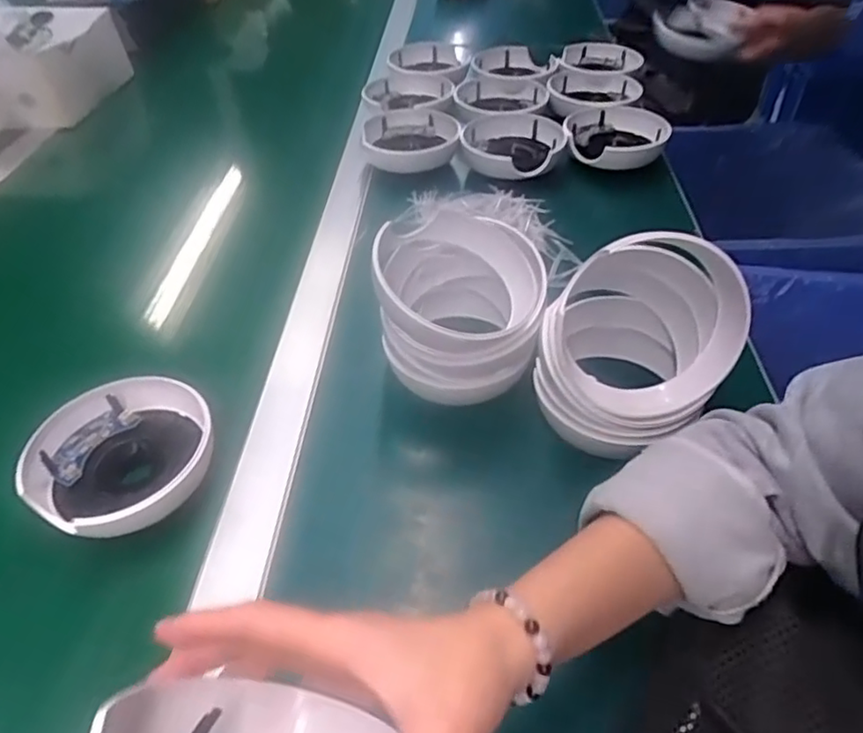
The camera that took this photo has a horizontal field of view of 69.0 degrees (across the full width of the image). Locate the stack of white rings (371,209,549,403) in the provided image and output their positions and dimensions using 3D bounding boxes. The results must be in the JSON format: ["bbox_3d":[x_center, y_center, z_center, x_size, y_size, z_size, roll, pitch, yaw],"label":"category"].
[{"bbox_3d":[0.025,-0.049,0.477,0.112,0.106,0.117,1,43,5],"label":"stack of white rings"}]

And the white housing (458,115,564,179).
[{"bbox_3d":[0.088,-0.254,0.727,0.111,0.035,0.106,-1,43,4],"label":"white housing"}]

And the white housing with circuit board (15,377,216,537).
[{"bbox_3d":[-0.206,0.059,0.424,0.110,0.034,0.114,-2,43,2],"label":"white housing with circuit board"}]

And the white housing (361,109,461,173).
[{"bbox_3d":[-0.022,-0.274,0.754,0.112,0.030,0.115,-1,43,3],"label":"white housing"}]

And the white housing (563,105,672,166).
[{"bbox_3d":[0.214,-0.266,0.730,0.113,0.035,0.125,8,44,13],"label":"white housing"}]

